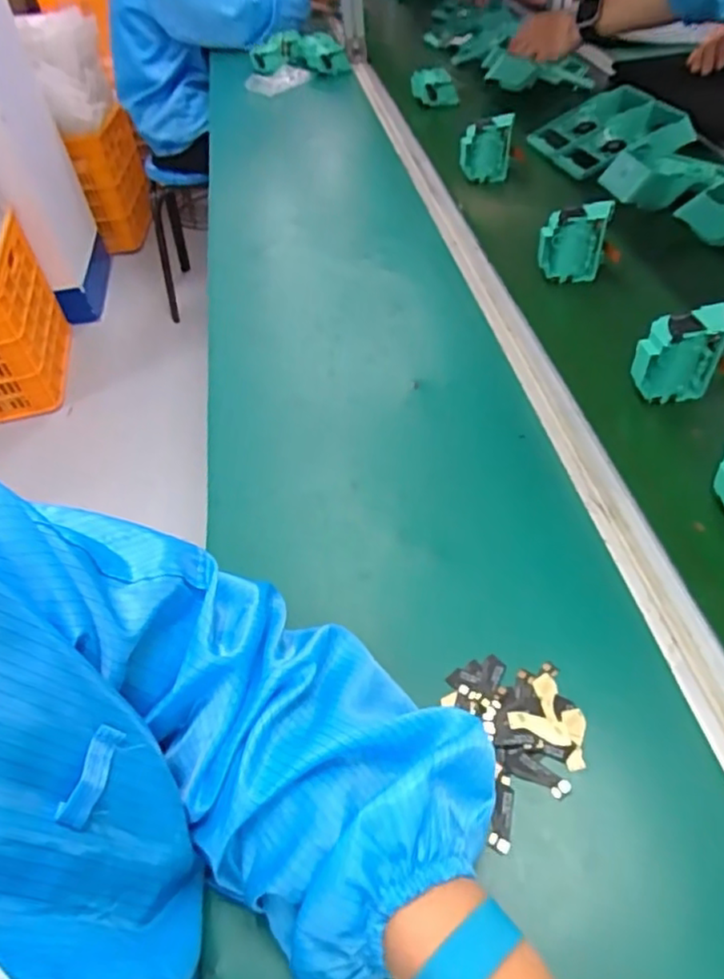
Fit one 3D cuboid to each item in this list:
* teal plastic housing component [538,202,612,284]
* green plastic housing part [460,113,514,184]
[{"bbox_3d":[0.232,-0.276,0.703,0.070,0.073,0.054,16,51,20],"label":"teal plastic housing component"},{"bbox_3d":[0.173,-0.474,0.883,0.069,0.077,0.034,0,48,6],"label":"green plastic housing part"}]

